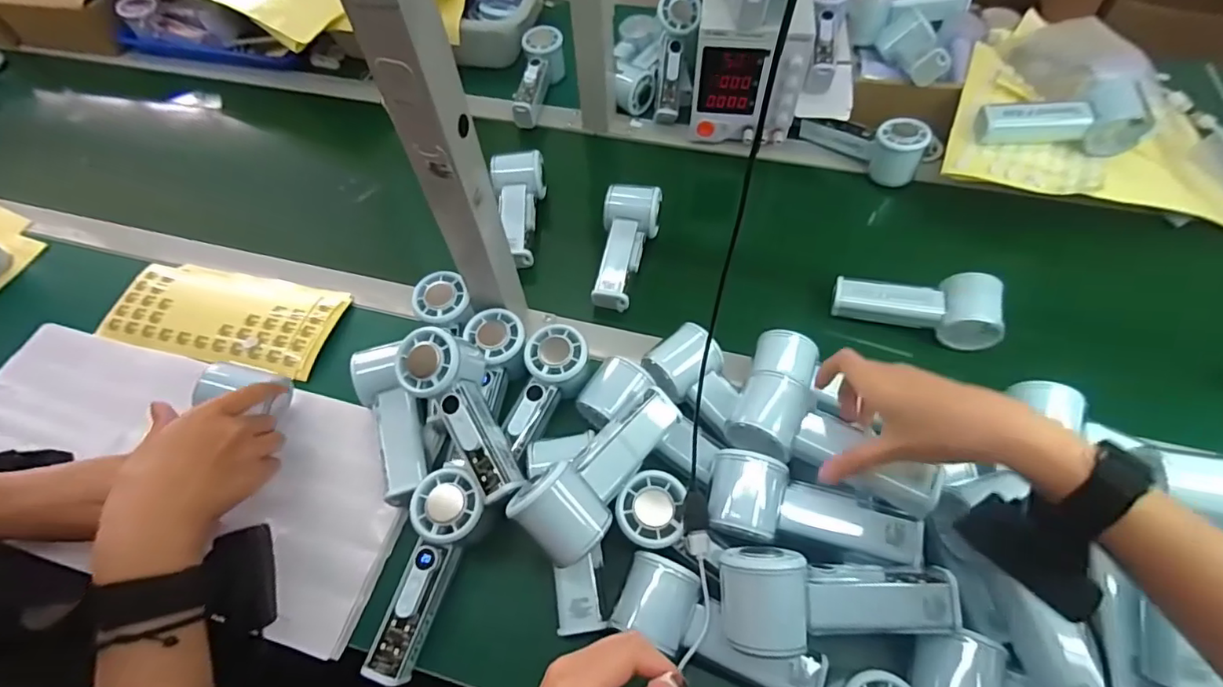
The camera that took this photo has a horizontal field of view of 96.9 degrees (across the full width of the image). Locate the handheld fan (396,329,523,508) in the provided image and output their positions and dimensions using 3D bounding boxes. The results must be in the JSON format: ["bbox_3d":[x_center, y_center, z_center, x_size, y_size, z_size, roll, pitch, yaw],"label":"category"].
[{"bbox_3d":[-0.120,0.059,0.450,0.064,0.062,0.152,-28,75,-14],"label":"handheld fan"}]

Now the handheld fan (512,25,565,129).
[{"bbox_3d":[-0.101,-0.373,0.757,0.052,0.055,0.149,3,58,5],"label":"handheld fan"}]

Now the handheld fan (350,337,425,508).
[{"bbox_3d":[-0.195,0.070,0.493,0.050,0.063,0.151,-23,59,-11],"label":"handheld fan"}]

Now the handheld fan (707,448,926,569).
[{"bbox_3d":[0.150,0.128,0.412,0.149,0.045,0.060,8,59,9],"label":"handheld fan"}]

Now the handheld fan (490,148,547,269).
[{"bbox_3d":[-0.102,-0.159,0.629,0.059,0.044,0.140,-10,58,-3],"label":"handheld fan"}]

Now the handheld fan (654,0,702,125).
[{"bbox_3d":[0.082,-0.375,0.712,0.051,0.160,0.041,9,16,9],"label":"handheld fan"}]

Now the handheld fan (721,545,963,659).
[{"bbox_3d":[0.148,0.174,0.373,0.147,0.051,0.063,1,74,1],"label":"handheld fan"}]

